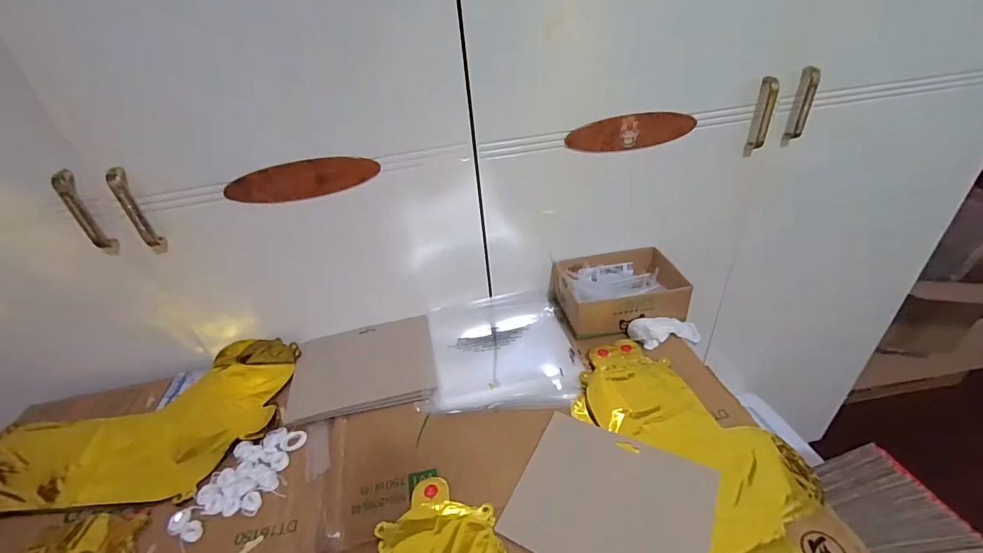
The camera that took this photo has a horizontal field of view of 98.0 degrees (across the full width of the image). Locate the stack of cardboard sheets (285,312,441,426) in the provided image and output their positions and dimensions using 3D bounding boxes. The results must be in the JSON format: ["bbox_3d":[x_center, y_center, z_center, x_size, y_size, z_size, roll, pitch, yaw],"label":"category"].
[{"bbox_3d":[-0.190,0.136,0.642,0.205,0.013,0.173,-11,37,-8],"label":"stack of cardboard sheets"}]

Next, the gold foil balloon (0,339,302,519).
[{"bbox_3d":[-0.498,0.194,0.589,0.420,0.037,0.254,-5,37,0],"label":"gold foil balloon"}]

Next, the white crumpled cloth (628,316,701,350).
[{"bbox_3d":[0.263,0.082,0.645,0.110,0.031,0.043,2,34,-16],"label":"white crumpled cloth"}]

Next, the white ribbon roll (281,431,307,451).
[{"bbox_3d":[-0.251,0.208,0.543,0.030,0.005,0.025,-18,39,-17],"label":"white ribbon roll"}]

